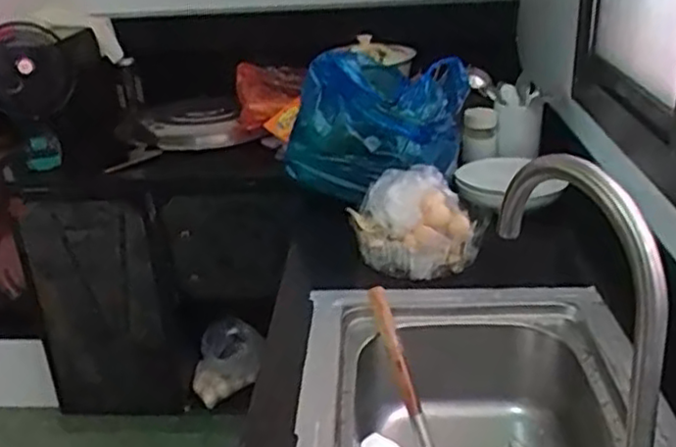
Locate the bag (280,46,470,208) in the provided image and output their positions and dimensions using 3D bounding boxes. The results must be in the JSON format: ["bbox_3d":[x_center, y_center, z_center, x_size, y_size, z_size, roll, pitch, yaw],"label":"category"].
[{"bbox_3d":[0.070,-0.194,1.338,0.303,0.245,0.231,7,26,21],"label":"bag"}]

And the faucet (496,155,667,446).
[{"bbox_3d":[0.234,0.100,0.692,0.093,0.337,0.216,-6,25,-6],"label":"faucet"}]

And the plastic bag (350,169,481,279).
[{"bbox_3d":[0.128,0.001,1.178,0.198,0.145,0.127,0,25,8],"label":"plastic bag"}]

